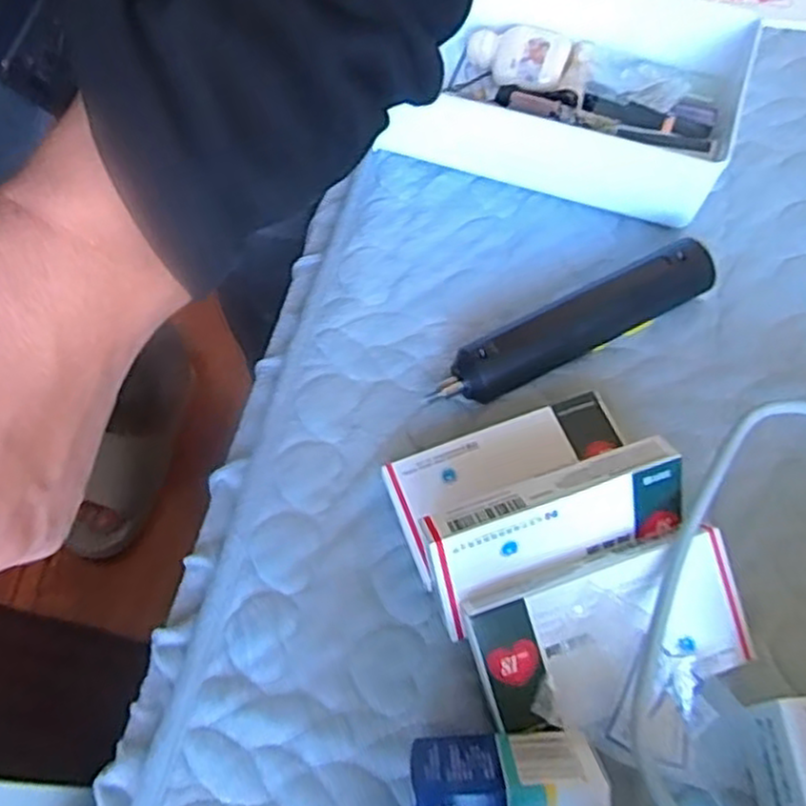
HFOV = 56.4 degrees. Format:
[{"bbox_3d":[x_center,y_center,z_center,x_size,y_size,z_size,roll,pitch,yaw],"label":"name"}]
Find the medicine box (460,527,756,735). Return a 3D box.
[{"bbox_3d":[0.095,0.102,0.342,0.126,0.016,0.063,-12,84,-8],"label":"medicine box"}]

